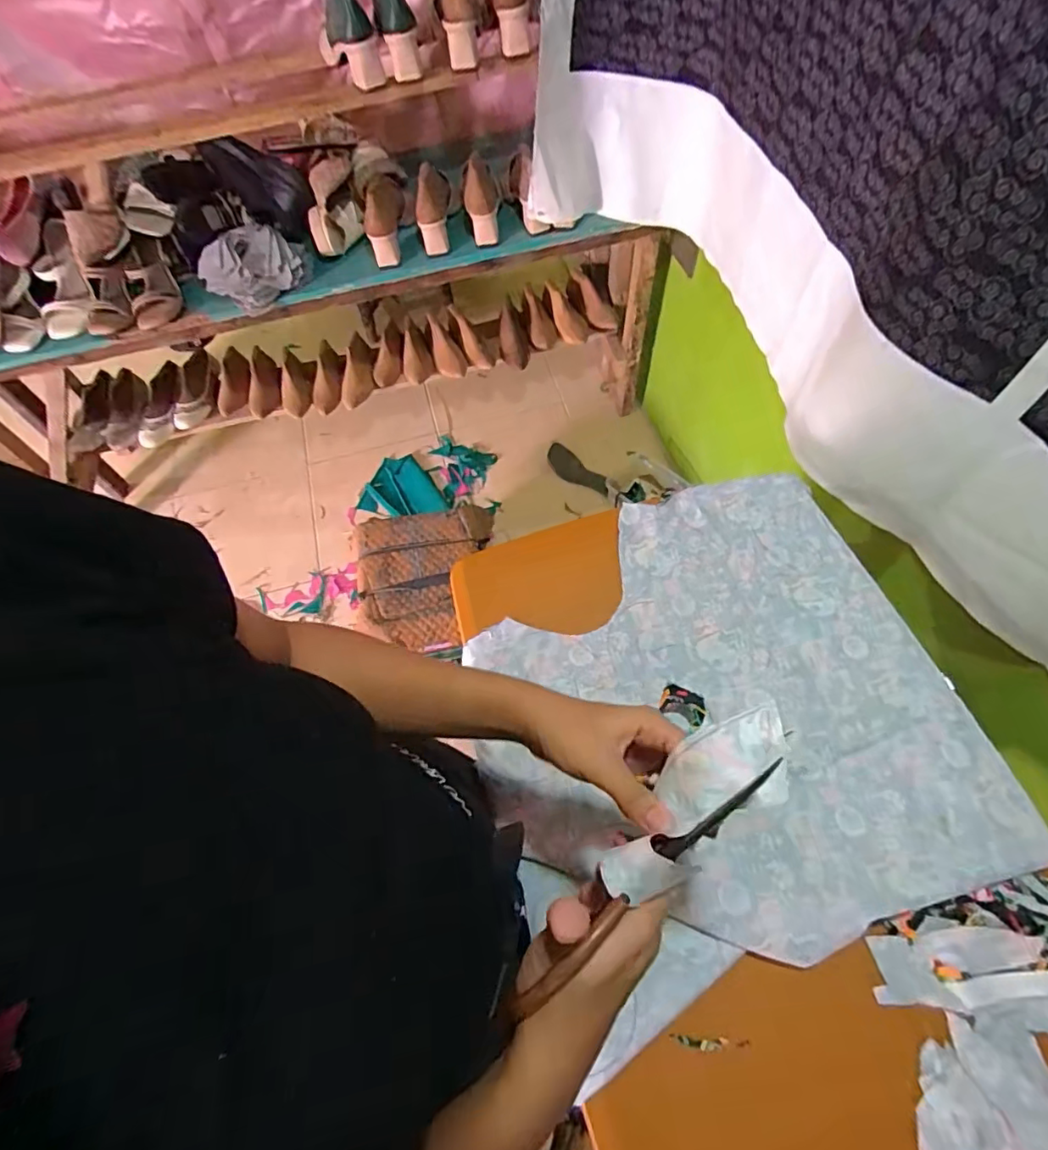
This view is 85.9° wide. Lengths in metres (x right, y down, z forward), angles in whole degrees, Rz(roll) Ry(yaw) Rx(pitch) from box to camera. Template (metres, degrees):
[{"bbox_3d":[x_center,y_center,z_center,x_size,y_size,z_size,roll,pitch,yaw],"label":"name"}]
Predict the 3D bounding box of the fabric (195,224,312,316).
[{"bbox_3d":[-0.529,-0.609,1.112,0.201,0.065,0.172,-34,66,-13],"label":"fabric"}]

